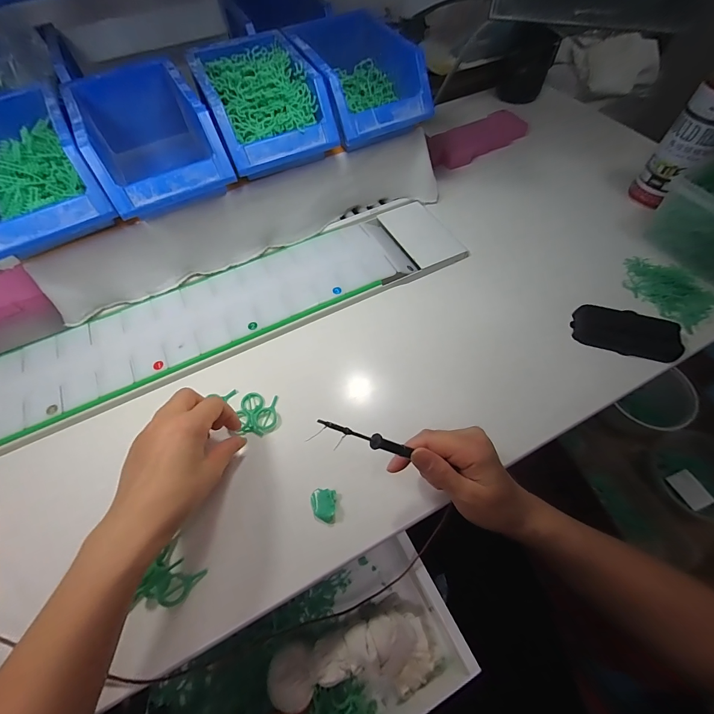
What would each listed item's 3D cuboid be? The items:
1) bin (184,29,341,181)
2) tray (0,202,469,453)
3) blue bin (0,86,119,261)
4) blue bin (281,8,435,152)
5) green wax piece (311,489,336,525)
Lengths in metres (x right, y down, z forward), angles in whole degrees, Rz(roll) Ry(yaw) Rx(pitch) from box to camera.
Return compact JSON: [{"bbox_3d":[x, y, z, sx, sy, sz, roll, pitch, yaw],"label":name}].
[{"bbox_3d":[-0.114,-0.299,0.417,0.127,0.077,0.174,-23,62,-11],"label":"bin"},{"bbox_3d":[-0.234,-0.033,0.432,0.821,0.022,0.142,-24,62,-12],"label":"tray"},{"bbox_3d":[-0.342,-0.193,0.363,0.121,0.073,0.179,-28,63,-14],"label":"blue bin"},{"bbox_3d":[0.008,-0.339,0.433,0.131,0.078,0.164,-24,62,-12],"label":"blue bin"},{"bbox_3d":[-0.032,0.139,0.325,0.023,0.010,0.029,0,60,2],"label":"green wax piece"}]

